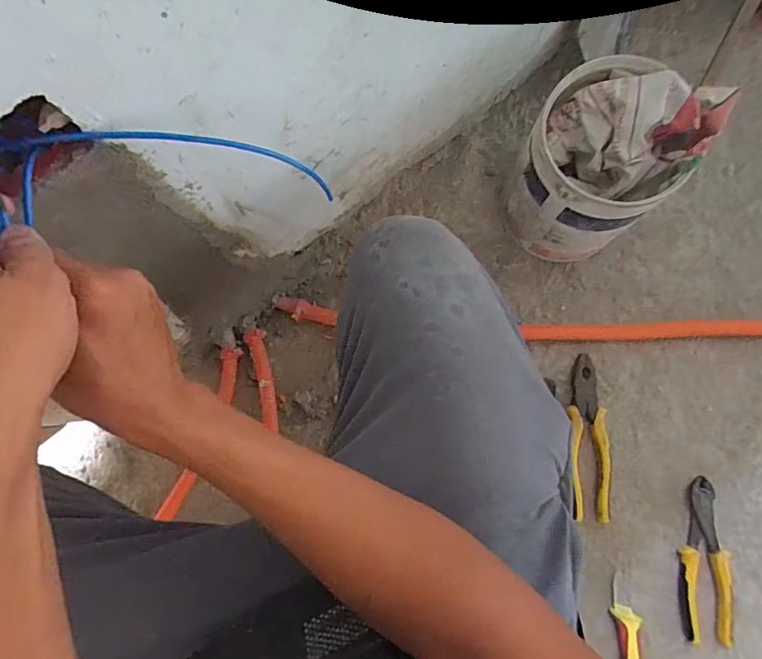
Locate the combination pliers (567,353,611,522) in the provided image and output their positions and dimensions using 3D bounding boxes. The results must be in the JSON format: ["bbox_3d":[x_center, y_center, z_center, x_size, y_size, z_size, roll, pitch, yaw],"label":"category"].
[{"bbox_3d":[0.277,0.143,0.661,0.051,0.014,0.214,0,84,2],"label":"combination pliers"}]

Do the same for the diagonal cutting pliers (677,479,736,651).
[{"bbox_3d":[0.421,0.299,0.638,0.066,0.018,0.204,4,84,2],"label":"diagonal cutting pliers"}]

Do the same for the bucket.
[{"bbox_3d":[0.251,-0.193,0.594,0.154,0.230,0.169,0,84,2],"label":"bucket"}]

